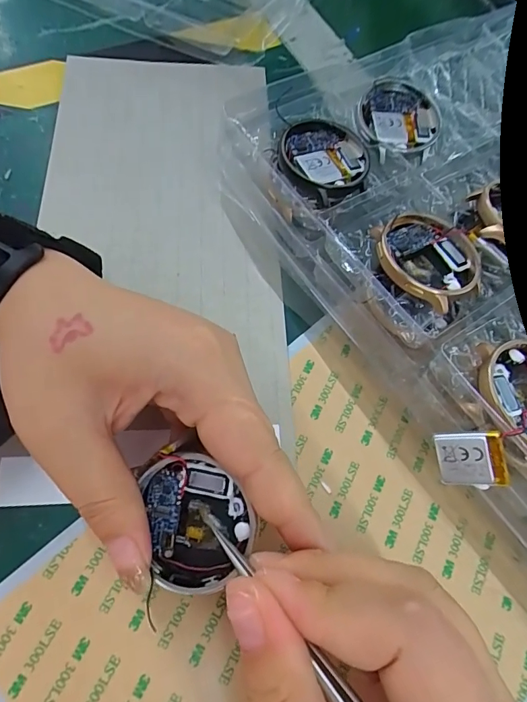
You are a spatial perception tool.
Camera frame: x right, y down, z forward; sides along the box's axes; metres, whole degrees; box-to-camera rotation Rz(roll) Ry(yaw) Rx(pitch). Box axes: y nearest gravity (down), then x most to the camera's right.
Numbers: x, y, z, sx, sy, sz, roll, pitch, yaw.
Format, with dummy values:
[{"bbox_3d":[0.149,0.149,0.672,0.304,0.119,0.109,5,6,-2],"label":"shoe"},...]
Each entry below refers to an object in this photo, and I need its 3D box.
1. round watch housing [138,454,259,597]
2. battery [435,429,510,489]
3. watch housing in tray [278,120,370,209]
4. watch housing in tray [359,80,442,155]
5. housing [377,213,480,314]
[{"bbox_3d":[-0.021,0.056,0.144,0.035,0.012,0.042,-9,94,5],"label":"round watch housing"},{"bbox_3d":[0.073,0.038,0.153,0.022,0.004,0.020,-10,96,31],"label":"battery"},{"bbox_3d":[0.031,-0.091,0.208,0.045,0.010,0.045,2,67,-4],"label":"watch housing in tray"},{"bbox_3d":[0.072,-0.125,0.229,0.042,0.007,0.044,-1,65,-4],"label":"watch housing in tray"},{"bbox_3d":[0.072,-0.040,0.189,0.045,0.014,0.043,2,67,-4],"label":"housing"}]

